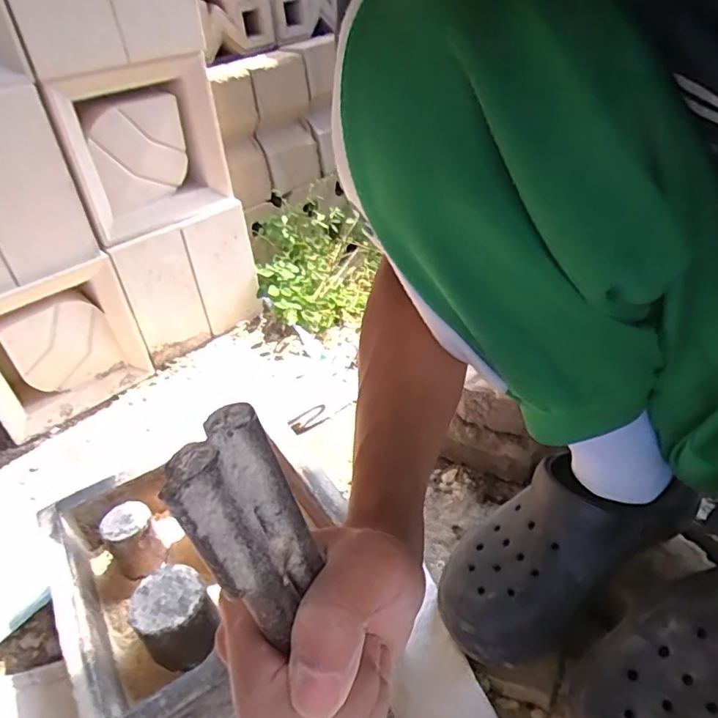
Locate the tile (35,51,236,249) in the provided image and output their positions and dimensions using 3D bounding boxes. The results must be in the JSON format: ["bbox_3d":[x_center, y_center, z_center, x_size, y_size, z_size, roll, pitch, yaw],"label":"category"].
[{"bbox_3d":[-0.288,-0.283,0.726,0.208,0.192,0.068,-34,44,-28],"label":"tile"}]

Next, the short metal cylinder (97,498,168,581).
[{"bbox_3d":[-0.209,0.167,0.502,0.040,0.056,0.045,-29,42,-24],"label":"short metal cylinder"}]

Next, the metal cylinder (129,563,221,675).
[{"bbox_3d":[-0.150,0.211,0.439,0.055,0.059,0.055,-6,38,5],"label":"metal cylinder"}]

